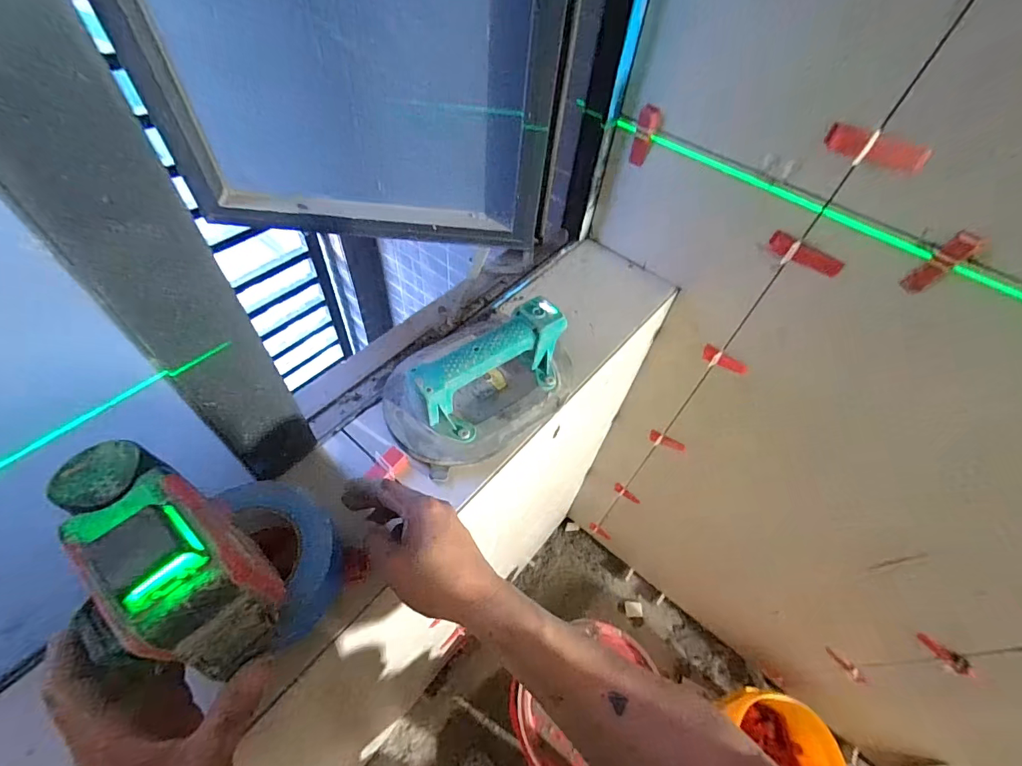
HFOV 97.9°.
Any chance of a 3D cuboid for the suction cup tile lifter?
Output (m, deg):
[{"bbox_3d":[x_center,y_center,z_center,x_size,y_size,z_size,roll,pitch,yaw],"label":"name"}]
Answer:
[{"bbox_3d":[-0.030,-0.014,0.504,0.231,0.087,0.155,-27,61,-22],"label":"suction cup tile lifter"}]

